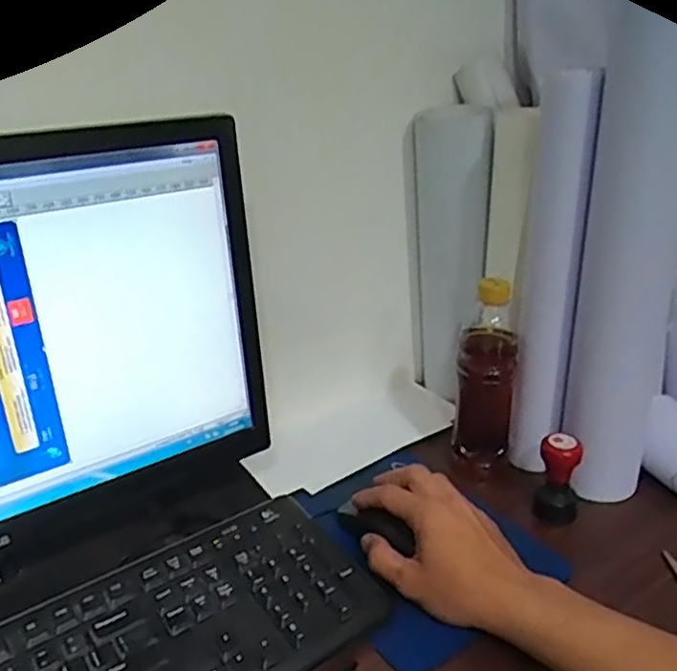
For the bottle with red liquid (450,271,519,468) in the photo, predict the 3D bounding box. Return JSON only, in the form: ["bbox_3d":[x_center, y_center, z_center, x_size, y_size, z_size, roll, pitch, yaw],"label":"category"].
[{"bbox_3d":[0.140,0.033,0.646,0.055,0.176,0.051,8,25,19],"label":"bottle with red liquid"}]

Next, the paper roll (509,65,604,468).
[{"bbox_3d":[0.188,-0.044,0.616,0.054,0.347,0.050,5,24,13],"label":"paper roll"}]

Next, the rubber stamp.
[{"bbox_3d":[0.190,0.123,0.591,0.038,0.076,0.031,9,26,22],"label":"rubber stamp"}]

